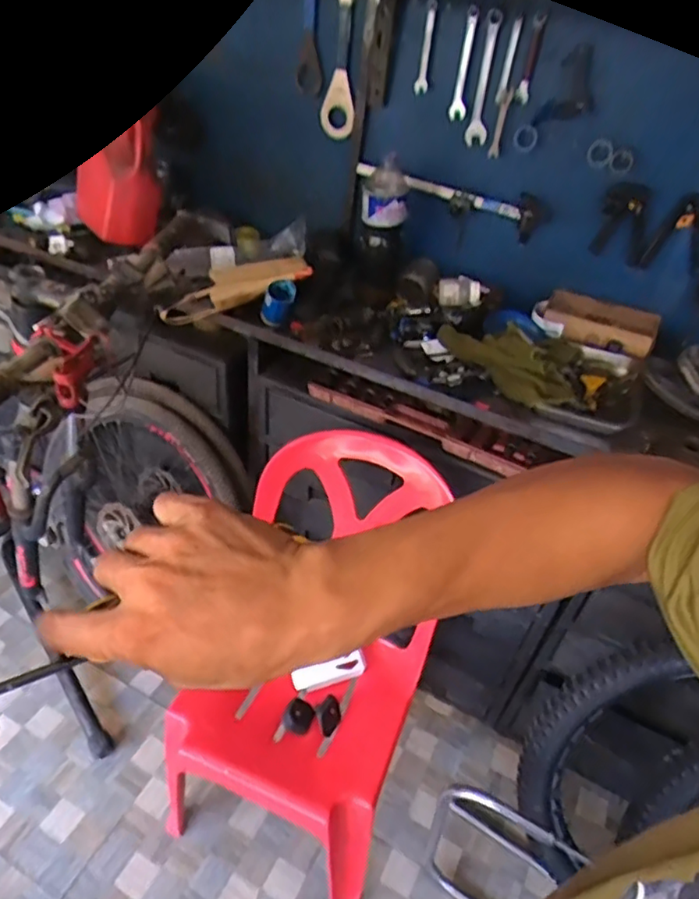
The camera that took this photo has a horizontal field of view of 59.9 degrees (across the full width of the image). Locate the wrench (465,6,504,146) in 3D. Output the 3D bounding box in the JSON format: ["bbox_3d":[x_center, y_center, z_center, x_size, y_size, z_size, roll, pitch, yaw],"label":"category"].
[{"bbox_3d":[0.255,-0.688,1.136,0.015,0.218,0.055,-16,41,-32],"label":"wrench"}]

